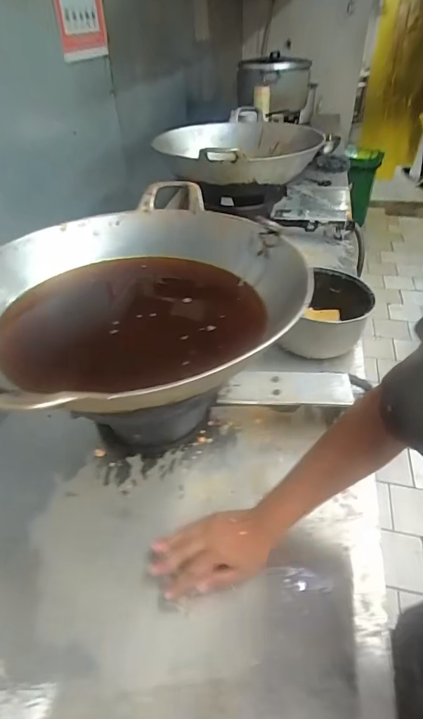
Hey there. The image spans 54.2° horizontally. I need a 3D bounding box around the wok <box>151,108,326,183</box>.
[{"bbox_3d":[0.116,-0.697,1.349,0.534,0.122,0.578,-15,41,-16],"label":"wok"}]

